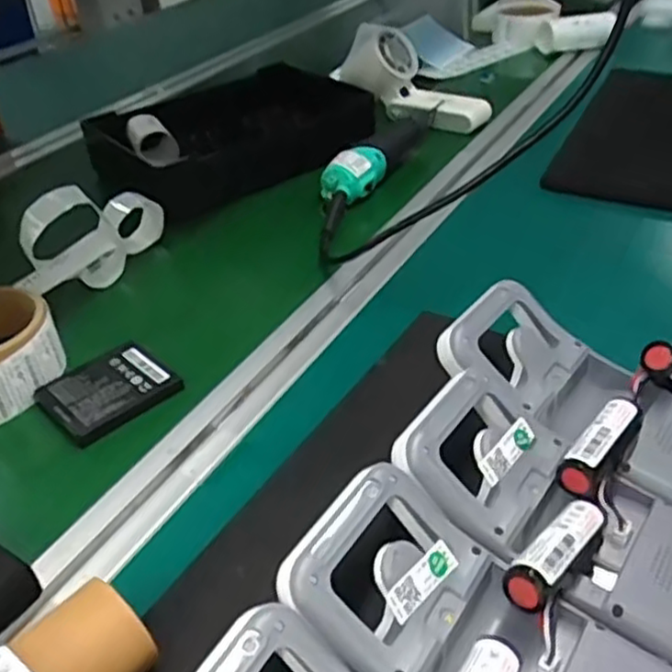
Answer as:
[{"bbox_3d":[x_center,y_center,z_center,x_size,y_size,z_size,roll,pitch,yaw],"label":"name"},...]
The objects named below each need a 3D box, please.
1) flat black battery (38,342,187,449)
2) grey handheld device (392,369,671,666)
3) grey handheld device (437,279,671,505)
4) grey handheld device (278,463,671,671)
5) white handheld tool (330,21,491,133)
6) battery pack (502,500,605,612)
[{"bbox_3d":[-0.148,0.034,0.458,0.073,0.013,0.067,-32,46,-32],"label":"flat black battery"},{"bbox_3d":[0.110,0.081,0.314,0.167,0.027,0.076,32,47,17],"label":"grey handheld device"},{"bbox_3d":[0.137,0.039,0.372,0.169,0.040,0.087,34,50,21],"label":"grey handheld device"},{"bbox_3d":[0.063,0.120,0.269,0.166,0.030,0.075,31,47,18],"label":"grey handheld device"},{"bbox_3d":[0.082,-0.291,0.826,0.205,0.084,0.060,37,51,19],"label":"white handheld tool"},{"bbox_3d":[0.093,0.092,0.292,0.020,0.021,0.063,23,30,37],"label":"battery pack"}]

